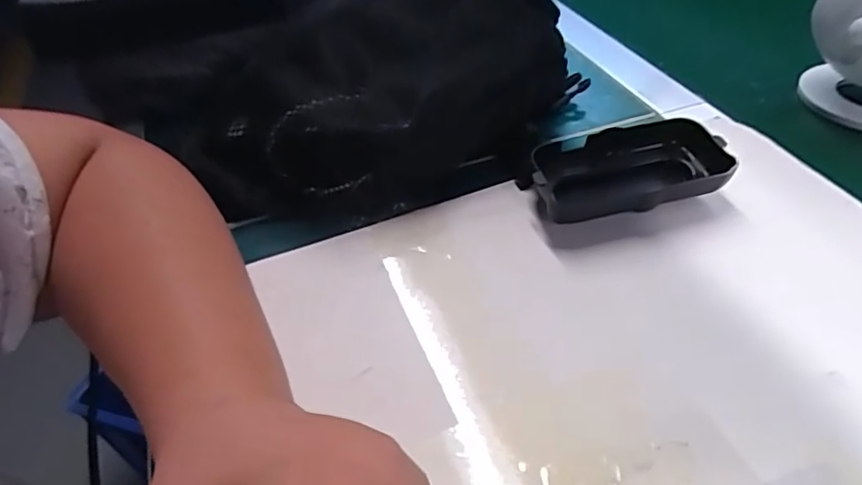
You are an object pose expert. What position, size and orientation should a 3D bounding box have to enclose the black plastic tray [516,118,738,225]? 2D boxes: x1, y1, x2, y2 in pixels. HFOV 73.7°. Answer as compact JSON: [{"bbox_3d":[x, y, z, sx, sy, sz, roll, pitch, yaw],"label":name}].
[{"bbox_3d":[0.113,-0.044,0.337,0.106,0.032,0.054,-9,44,-3],"label":"black plastic tray"}]

